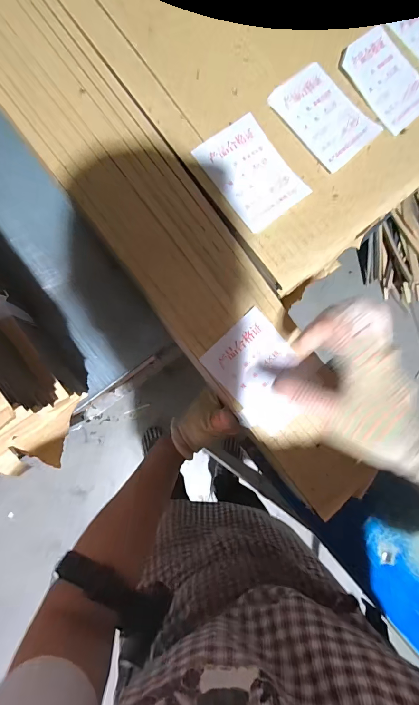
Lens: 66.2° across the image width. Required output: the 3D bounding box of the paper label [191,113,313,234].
[{"bbox_3d":[0.042,-0.184,0.330,0.074,0.004,0.104,-36,90,-9],"label":"paper label"}]

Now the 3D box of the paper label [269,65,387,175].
[{"bbox_3d":[0.121,-0.250,0.341,0.073,0.005,0.104,-43,91,-8],"label":"paper label"}]

